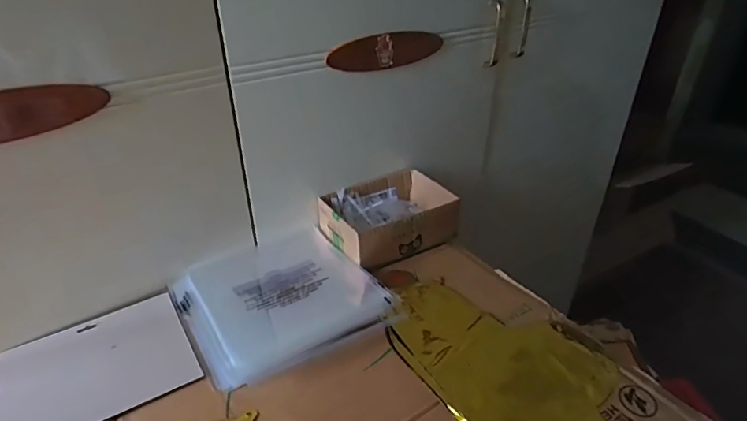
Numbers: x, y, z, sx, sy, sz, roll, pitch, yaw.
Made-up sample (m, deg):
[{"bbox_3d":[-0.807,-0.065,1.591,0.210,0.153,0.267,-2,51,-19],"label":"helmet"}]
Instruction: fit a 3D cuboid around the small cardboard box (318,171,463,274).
[{"bbox_3d":[0.025,0.011,0.729,0.182,0.067,0.131,-20,39,-28],"label":"small cardboard box"}]

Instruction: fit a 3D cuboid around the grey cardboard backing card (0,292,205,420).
[{"bbox_3d":[-0.317,0.176,0.544,0.192,0.007,0.164,-19,36,-29],"label":"grey cardboard backing card"}]

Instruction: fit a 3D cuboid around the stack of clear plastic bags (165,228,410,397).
[{"bbox_3d":[-0.123,0.113,0.627,0.230,0.025,0.226,-20,39,-28],"label":"stack of clear plastic bags"}]

